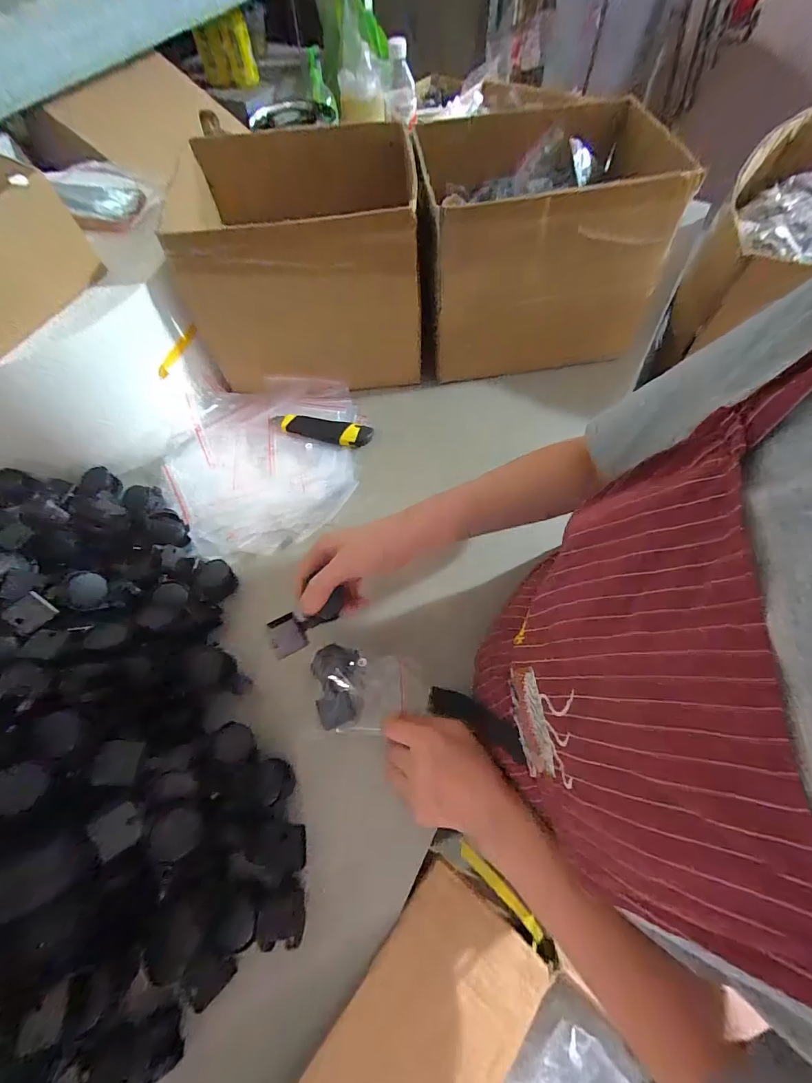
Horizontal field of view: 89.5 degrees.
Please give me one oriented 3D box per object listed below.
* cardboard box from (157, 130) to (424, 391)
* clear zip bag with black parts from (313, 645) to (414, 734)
[{"bbox_3d":[-0.150,-0.463,0.636,0.310,0.251,0.360,-7,65,-1],"label":"cardboard box"},{"bbox_3d":[-0.050,0.164,0.449,0.110,0.024,0.082,10,64,2],"label":"clear zip bag with black parts"}]

